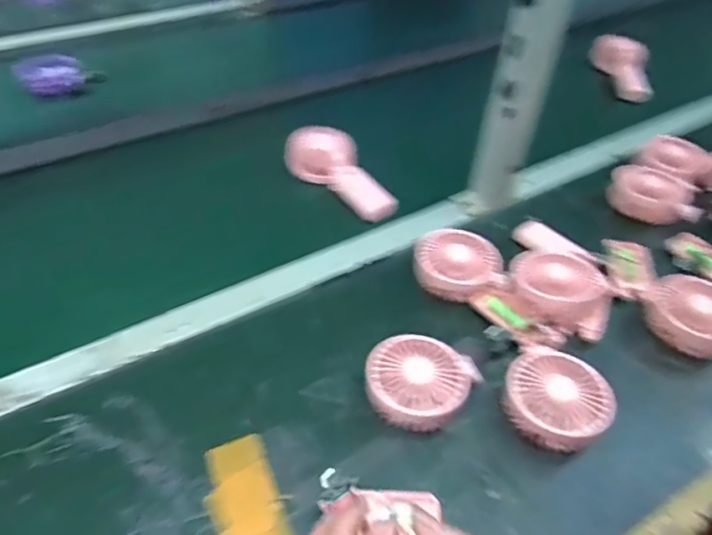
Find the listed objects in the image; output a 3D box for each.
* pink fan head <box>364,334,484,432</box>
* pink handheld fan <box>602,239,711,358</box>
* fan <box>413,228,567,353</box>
[{"bbox_3d":[0.055,0.108,0.508,0.091,0.049,0.091,2,46,-2],"label":"pink fan head"},{"bbox_3d":[0.339,0.024,0.599,0.109,0.043,0.167,-30,55,-29],"label":"pink handheld fan"},{"bbox_3d":[0.143,0.024,0.597,0.082,0.039,0.179,-31,55,-29],"label":"fan"}]

